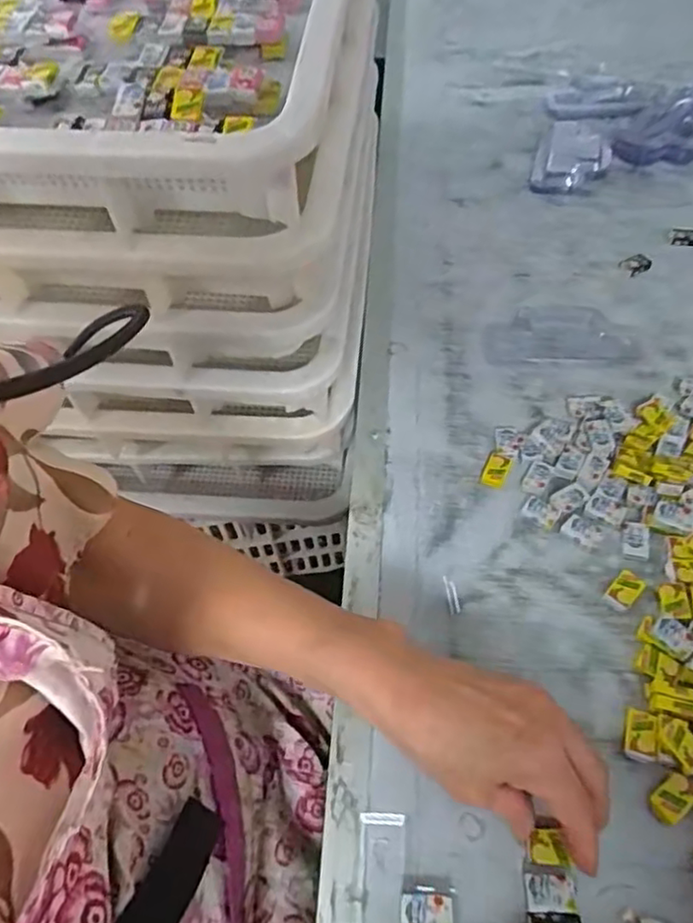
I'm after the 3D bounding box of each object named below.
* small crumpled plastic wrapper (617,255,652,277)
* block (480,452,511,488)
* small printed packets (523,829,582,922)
[{"bbox_3d":[0.275,-0.187,0.614,0.030,0.006,0.024,-25,55,-13],"label":"small crumpled plastic wrapper"},{"bbox_3d":[0.114,0.006,0.492,0.017,0.009,0.028,18,57,17],"label":"block"},{"bbox_3d":[0.107,0.231,0.331,0.027,0.005,0.070,1,51,6],"label":"small printed packets"}]

